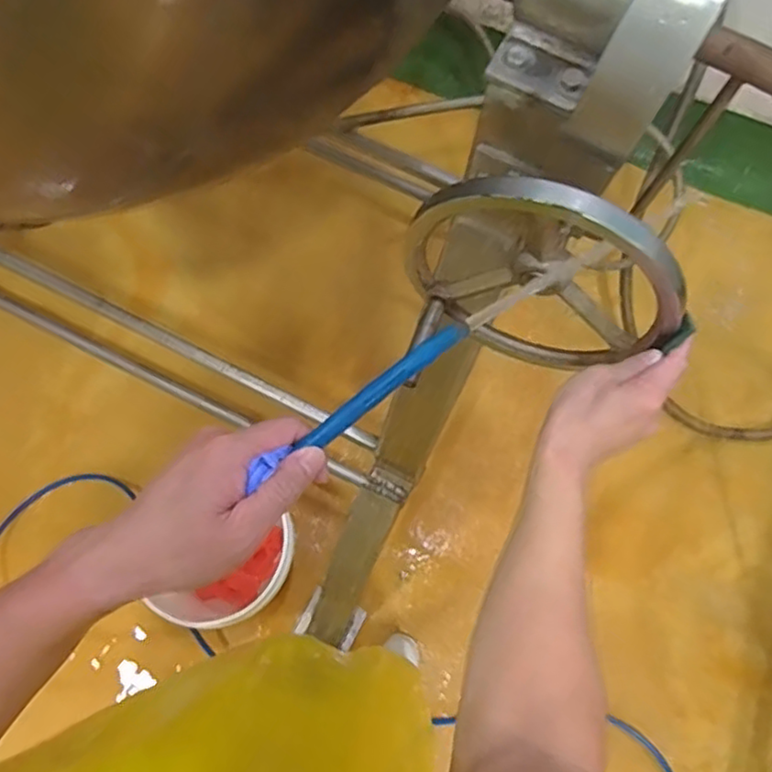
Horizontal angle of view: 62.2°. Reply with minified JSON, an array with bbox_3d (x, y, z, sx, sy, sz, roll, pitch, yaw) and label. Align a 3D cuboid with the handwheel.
[{"bbox_3d":[0.133,-0.082,0.565,0.227,0.250,0.039,14,64,11],"label":"handwheel"}]

